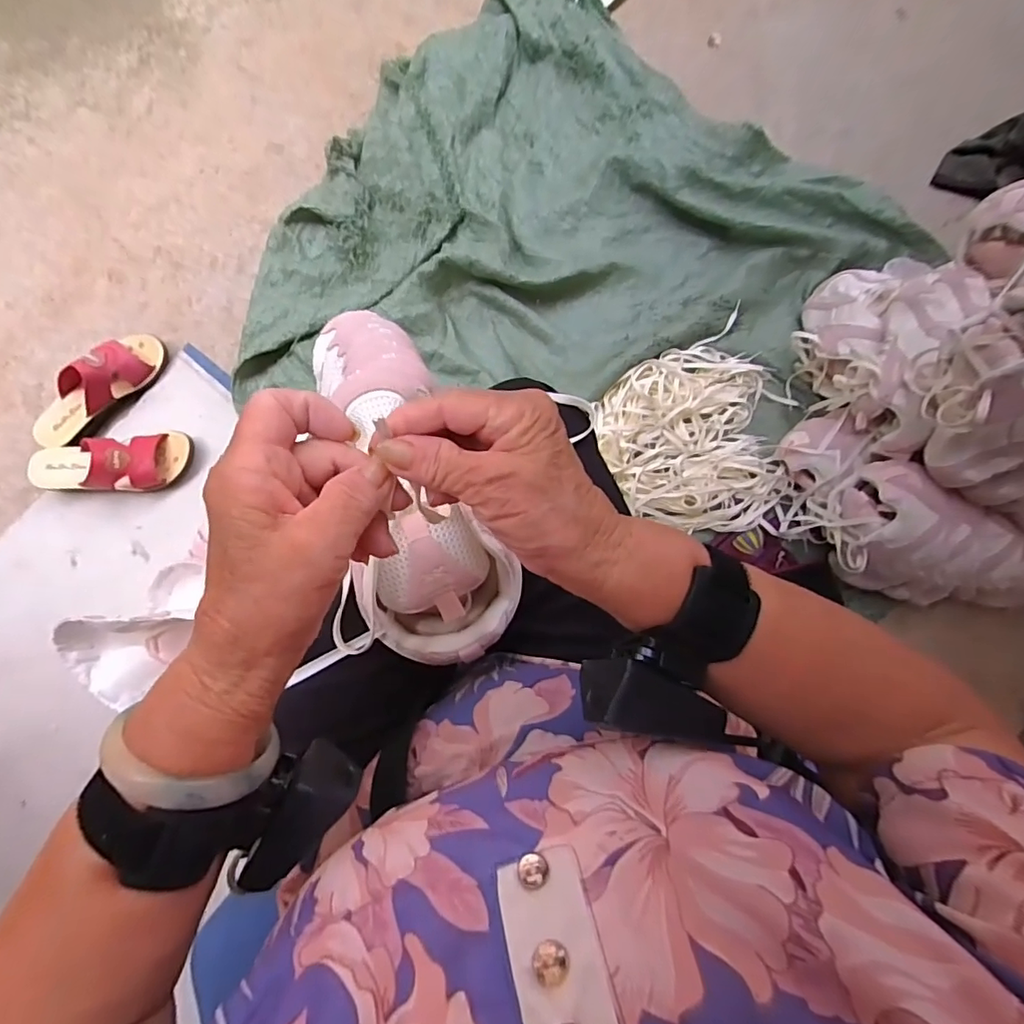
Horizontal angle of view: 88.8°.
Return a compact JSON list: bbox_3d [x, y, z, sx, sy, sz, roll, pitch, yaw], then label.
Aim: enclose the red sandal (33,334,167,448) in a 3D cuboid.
[{"bbox_3d":[-0.640,-0.192,0.805,0.079,0.076,0.224,45,83,2],"label":"red sandal"}]

